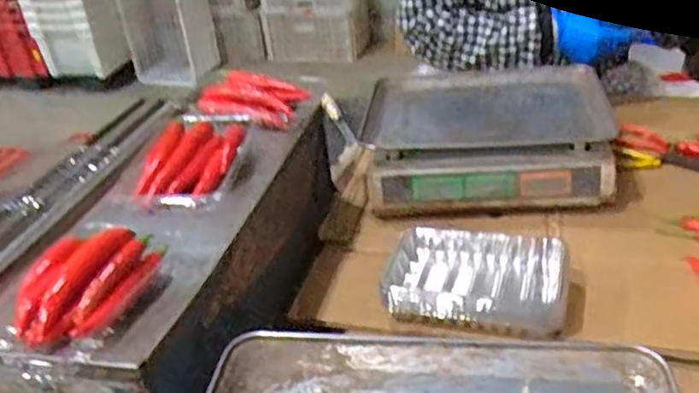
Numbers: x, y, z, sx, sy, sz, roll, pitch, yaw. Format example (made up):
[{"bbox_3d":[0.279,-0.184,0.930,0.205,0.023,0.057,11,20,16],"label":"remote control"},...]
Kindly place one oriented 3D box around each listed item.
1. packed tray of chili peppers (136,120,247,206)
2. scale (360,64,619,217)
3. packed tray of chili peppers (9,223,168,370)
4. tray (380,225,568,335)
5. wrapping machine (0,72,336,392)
[{"bbox_3d":[-0.169,-0.040,0.676,0.092,0.031,0.131,-2,32,6],"label":"packed tray of chili peppers"},{"bbox_3d":[0.199,-0.094,0.941,0.321,0.098,0.321,0,34,10],"label":"scale"},{"bbox_3d":[-0.218,0.072,0.508,0.104,0.037,0.131,6,34,18],"label":"packed tray of chili peppers"},{"bbox_3d":[0.138,0.091,0.691,0.189,0.050,0.132,4,34,16],"label":"tray"},{"bbox_3d":[-0.234,0.044,0.690,0.308,0.182,0.470,4,34,15],"label":"wrapping machine"}]

